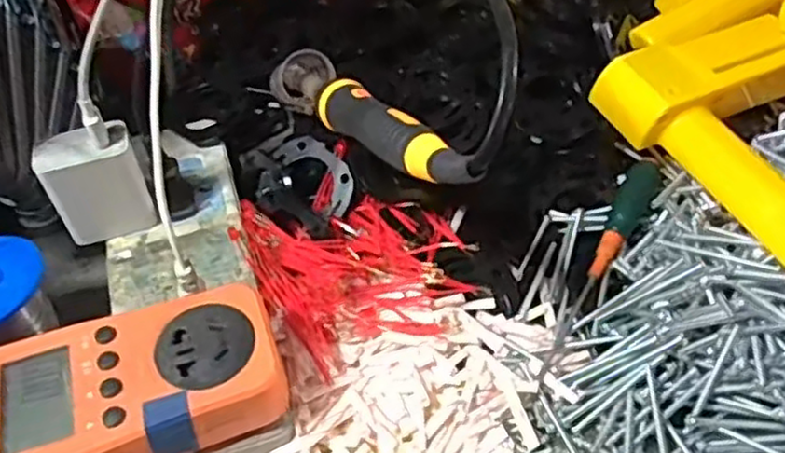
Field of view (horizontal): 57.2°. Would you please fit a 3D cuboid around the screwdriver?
[{"bbox_3d":[0.109,0.017,0.376,0.017,0.013,0.138,25,70,23],"label":"screwdriver"}]

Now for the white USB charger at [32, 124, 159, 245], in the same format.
[{"bbox_3d":[-0.154,-0.022,0.380,0.046,0.054,0.026,-15,50,-9],"label":"white USB charger"}]

